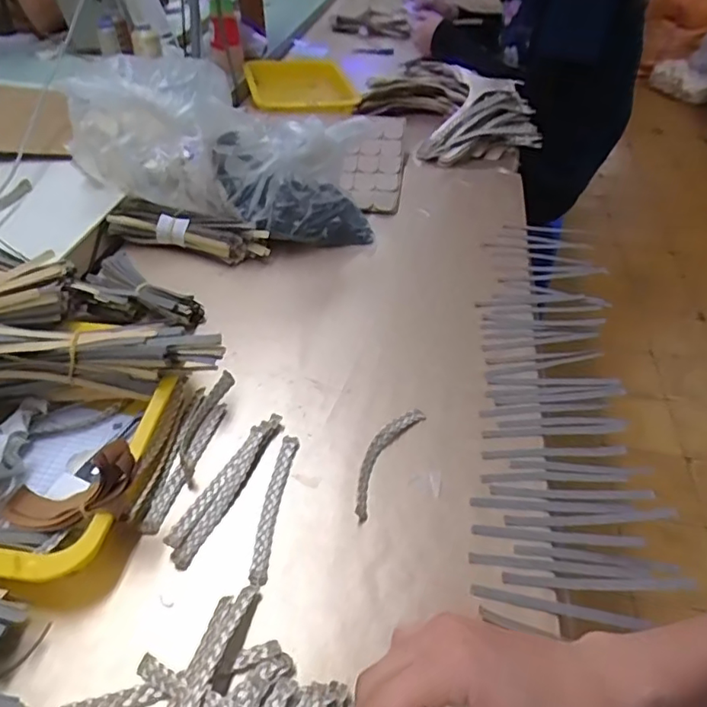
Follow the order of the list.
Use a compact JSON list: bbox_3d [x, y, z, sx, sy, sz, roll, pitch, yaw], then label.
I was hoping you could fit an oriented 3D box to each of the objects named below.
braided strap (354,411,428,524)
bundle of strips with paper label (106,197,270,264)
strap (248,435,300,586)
[{"bbox_3d":[0.026,0.090,0.511,0.028,0.011,0.129,21,46,19],"label":"braided strap"},{"bbox_3d":[-0.205,-0.153,0.722,0.200,0.052,0.024,13,14,6],"label":"bundle of strips with paper label"},{"bbox_3d":[-0.066,0.123,0.479,0.016,0.004,0.137,6,43,4],"label":"strap"}]

